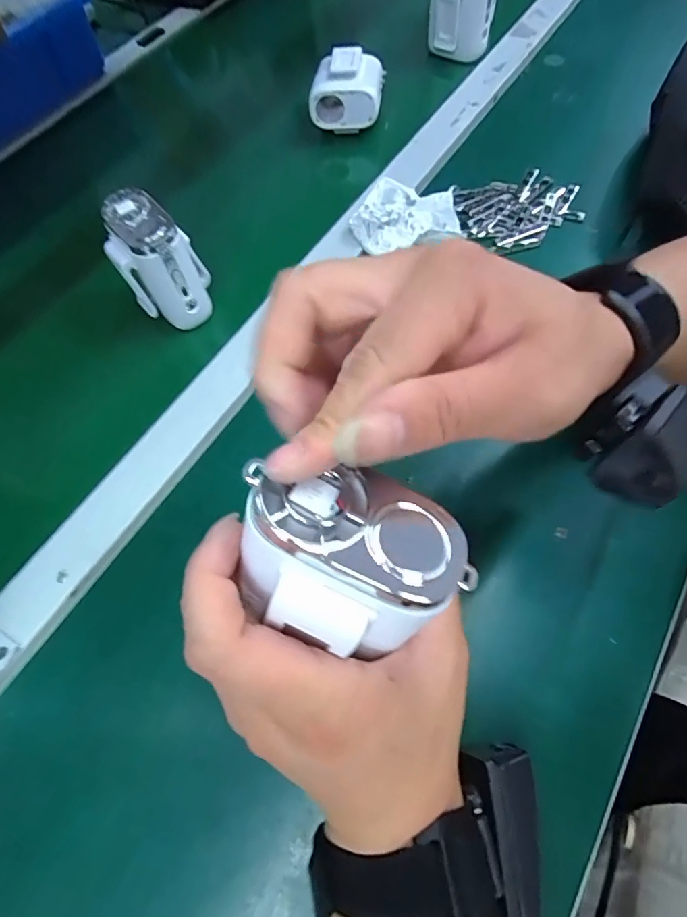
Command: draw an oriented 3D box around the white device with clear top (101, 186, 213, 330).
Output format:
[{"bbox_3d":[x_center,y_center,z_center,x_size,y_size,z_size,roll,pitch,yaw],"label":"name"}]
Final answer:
[{"bbox_3d":[-0.140,-0.150,0.362,0.060,0.084,0.063,-29,65,-10],"label":"white device with clear top"}]

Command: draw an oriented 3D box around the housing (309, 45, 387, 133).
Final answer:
[{"bbox_3d":[0.005,-0.369,0.478,0.067,0.043,0.069,4,65,7],"label":"housing"}]

